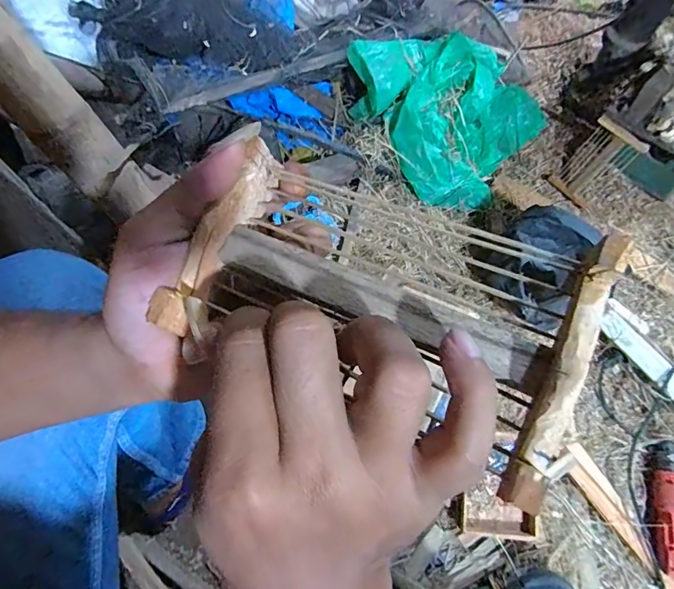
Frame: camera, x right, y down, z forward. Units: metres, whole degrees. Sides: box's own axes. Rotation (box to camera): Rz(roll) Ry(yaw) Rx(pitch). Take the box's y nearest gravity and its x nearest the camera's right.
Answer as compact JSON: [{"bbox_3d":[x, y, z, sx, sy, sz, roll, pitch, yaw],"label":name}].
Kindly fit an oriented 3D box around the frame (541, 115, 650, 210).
[{"bbox_3d":[0.500,-0.255,0.866,0.099,0.151,0.025,45,42,10],"label":"frame"}]

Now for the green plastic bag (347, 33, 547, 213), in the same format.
[{"bbox_3d":[0.228,-0.364,0.856,0.319,0.164,0.307,-35,68,-11],"label":"green plastic bag"}]

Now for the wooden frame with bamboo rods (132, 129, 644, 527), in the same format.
[{"bbox_3d":[0.009,0.001,0.176,0.166,0.025,0.092,17,70,22],"label":"wooden frame with bamboo rods"}]

